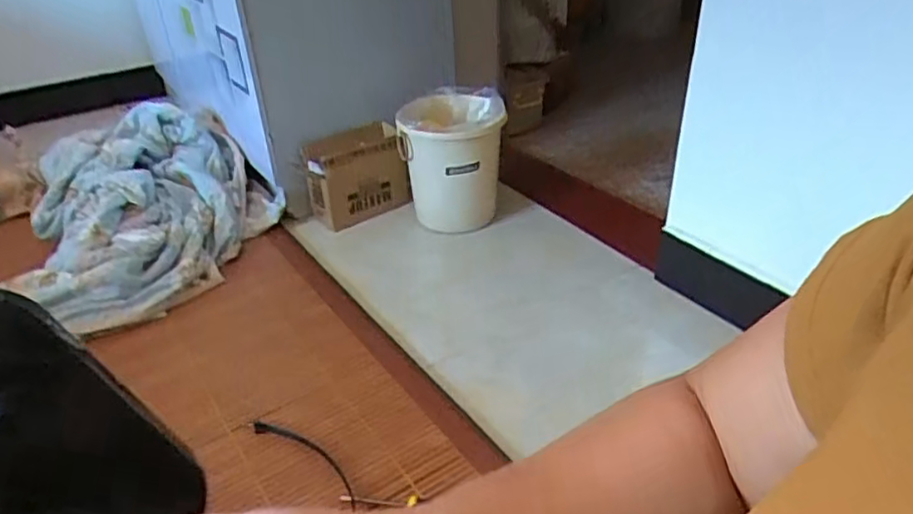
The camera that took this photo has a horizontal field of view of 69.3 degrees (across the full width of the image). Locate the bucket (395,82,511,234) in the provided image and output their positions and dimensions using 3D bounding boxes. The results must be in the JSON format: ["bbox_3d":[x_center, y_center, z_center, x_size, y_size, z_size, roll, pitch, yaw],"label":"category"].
[{"bbox_3d":[-0.009,-0.192,1.492,0.227,0.299,0.253,-5,33,-3],"label":"bucket"}]

